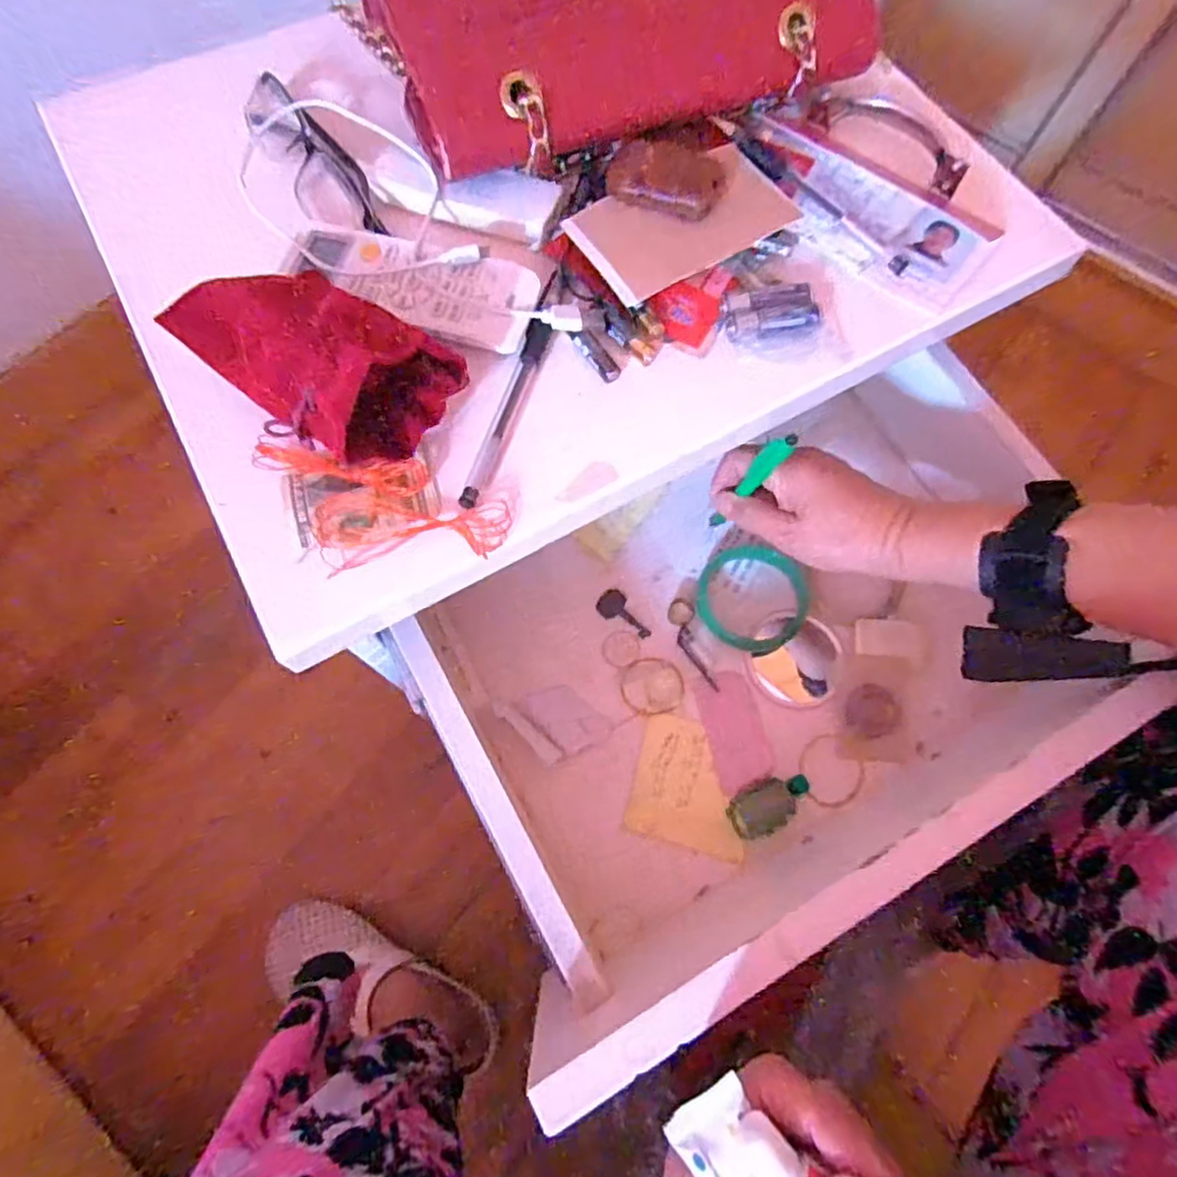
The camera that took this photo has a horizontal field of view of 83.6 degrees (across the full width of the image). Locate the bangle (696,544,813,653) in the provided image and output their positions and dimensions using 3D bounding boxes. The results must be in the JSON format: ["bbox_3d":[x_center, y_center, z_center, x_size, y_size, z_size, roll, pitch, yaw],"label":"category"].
[{"bbox_3d":[0.113,0.009,0.459,0.077,0.011,0.077,1,70,-2],"label":"bangle"}]

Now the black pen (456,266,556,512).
[{"bbox_3d":[-0.035,-0.100,0.320,0.012,0.012,0.133,18,71,3],"label":"black pen"}]

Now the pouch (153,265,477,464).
[{"bbox_3d":[-0.120,-0.105,0.286,0.121,0.046,0.066,34,72,9],"label":"pouch"}]

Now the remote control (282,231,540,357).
[{"bbox_3d":[-0.089,-0.151,0.327,0.123,0.016,0.048,17,71,3],"label":"remote control"}]

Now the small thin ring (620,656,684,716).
[{"bbox_3d":[0.042,0.064,0.437,0.042,0.004,0.038,-11,71,-6],"label":"small thin ring"}]

